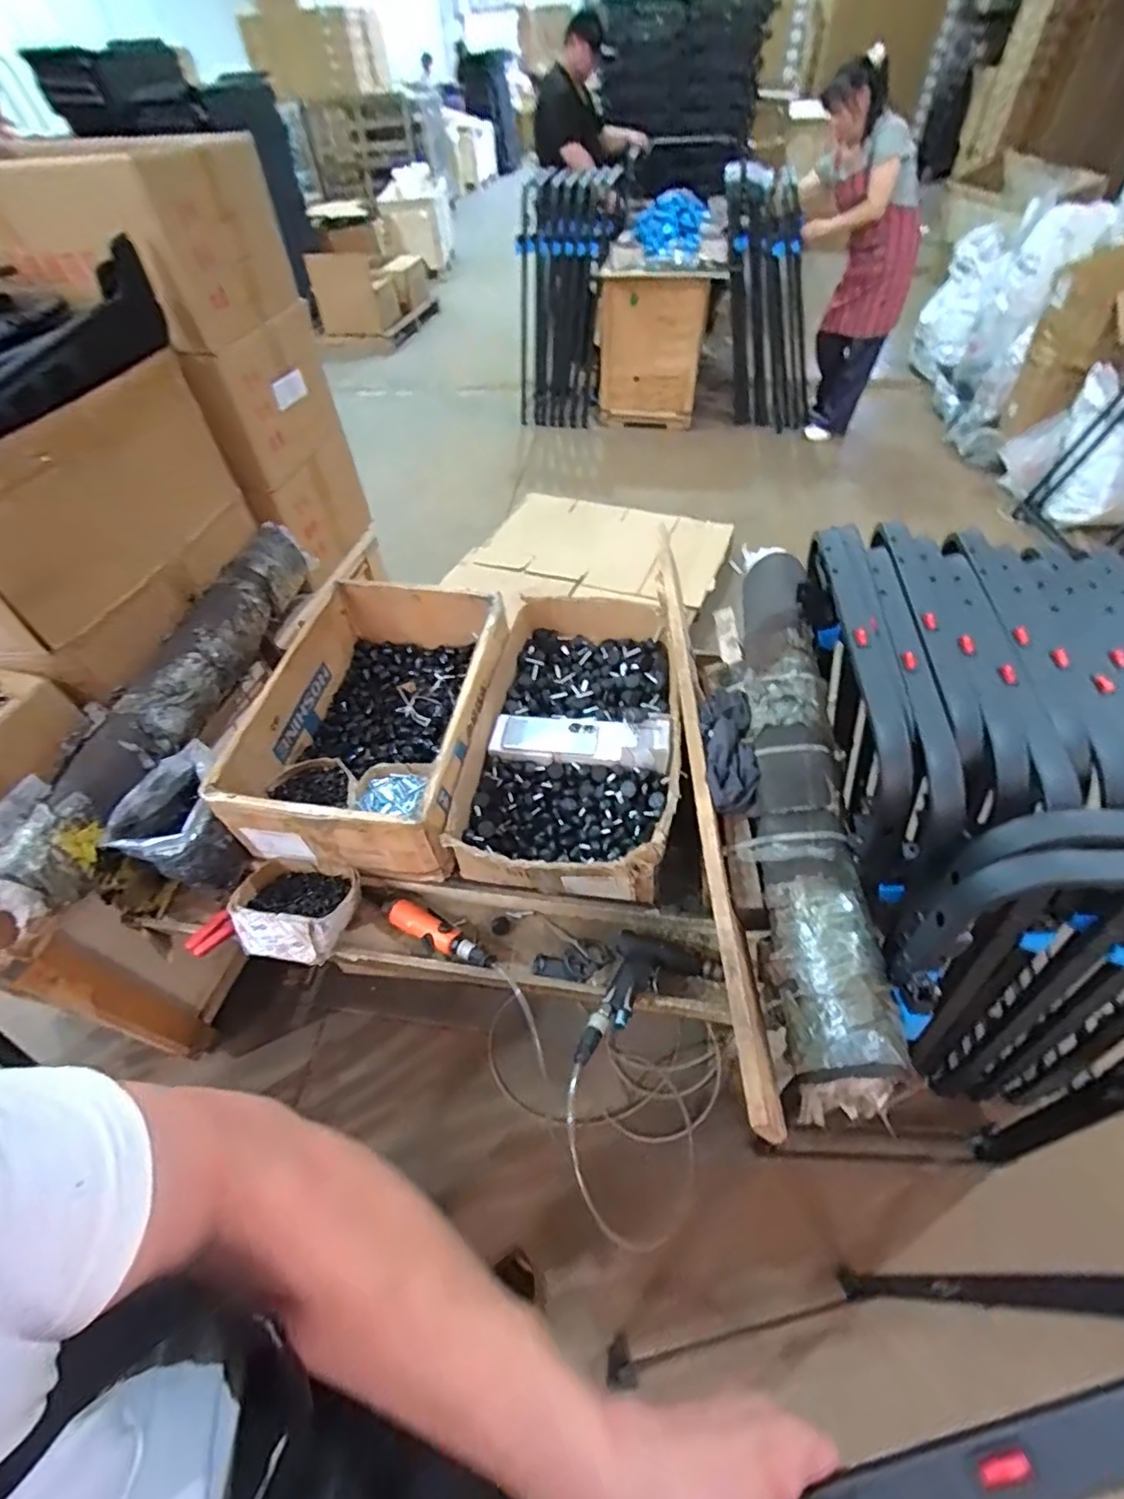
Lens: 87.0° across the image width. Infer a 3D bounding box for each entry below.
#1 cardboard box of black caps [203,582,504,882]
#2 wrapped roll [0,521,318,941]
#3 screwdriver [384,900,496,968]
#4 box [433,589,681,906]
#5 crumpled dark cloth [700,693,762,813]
[{"bbox_3d":[-0.315,-0.061,1.050,0.379,0.173,0.535,7,54,7],"label":"cardboard box of black caps"},{"bbox_3d":[-0.666,-0.125,1.056,0.138,0.142,0.883,7,54,8],"label":"wrapped roll"},{"bbox_3d":[-0.196,0.286,0.917,0.209,0.037,0.051,27,59,20],"label":"screwdriver"},{"bbox_3d":[0.025,-0.041,1.028,0.341,0.135,0.602,7,54,7],"label":"box"},{"bbox_3d":[0.247,-0.007,0.889,0.078,0.043,0.230,5,54,6],"label":"crumpled dark cloth"}]

